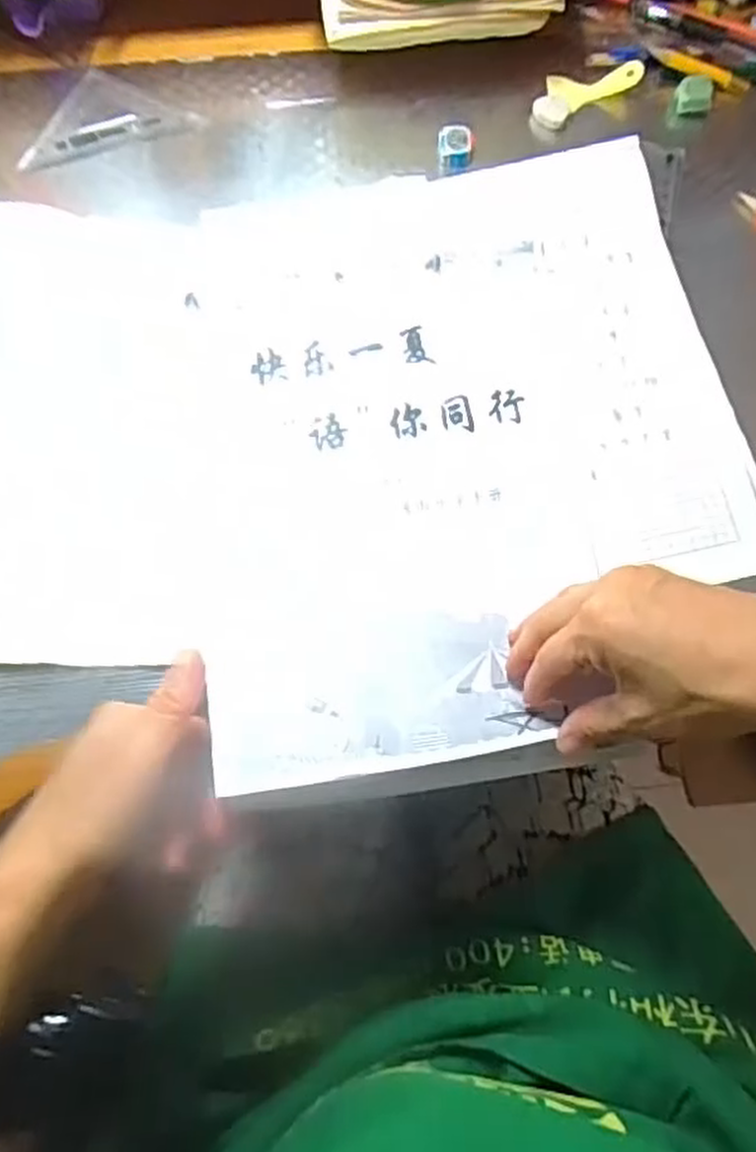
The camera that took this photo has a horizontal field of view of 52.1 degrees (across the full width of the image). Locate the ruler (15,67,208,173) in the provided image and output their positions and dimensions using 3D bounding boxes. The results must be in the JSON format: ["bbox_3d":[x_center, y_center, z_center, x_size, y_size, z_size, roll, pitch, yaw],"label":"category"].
[{"bbox_3d":[-0.170,-0.290,0.482,0.109,0.004,0.059,-15,76,-3],"label":"ruler"}]

